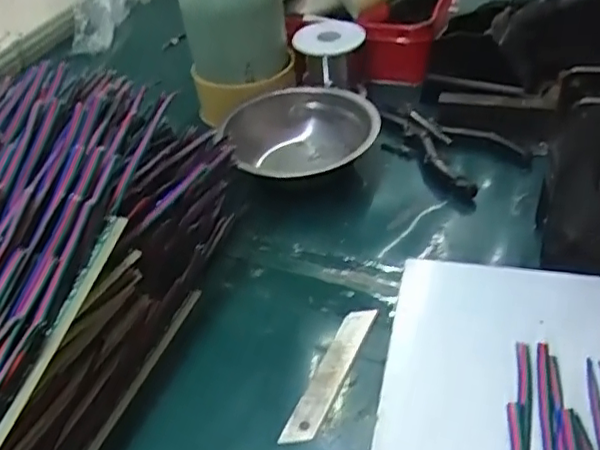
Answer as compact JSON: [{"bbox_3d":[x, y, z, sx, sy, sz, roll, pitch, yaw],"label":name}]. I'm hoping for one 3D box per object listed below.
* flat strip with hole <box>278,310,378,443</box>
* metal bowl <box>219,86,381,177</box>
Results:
[{"bbox_3d":[0.018,0.084,0.349,0.017,0.004,0.097,17,47,21],"label":"flat strip with hole"},{"bbox_3d":[0.000,-0.069,0.499,0.117,0.049,0.117,-3,40,3],"label":"metal bowl"}]

